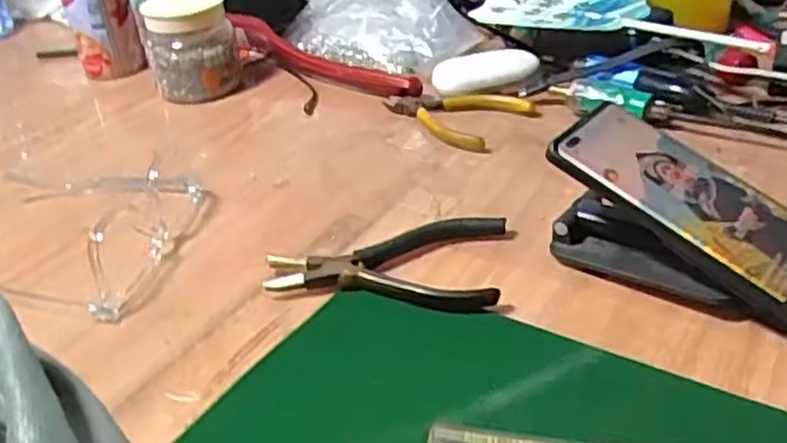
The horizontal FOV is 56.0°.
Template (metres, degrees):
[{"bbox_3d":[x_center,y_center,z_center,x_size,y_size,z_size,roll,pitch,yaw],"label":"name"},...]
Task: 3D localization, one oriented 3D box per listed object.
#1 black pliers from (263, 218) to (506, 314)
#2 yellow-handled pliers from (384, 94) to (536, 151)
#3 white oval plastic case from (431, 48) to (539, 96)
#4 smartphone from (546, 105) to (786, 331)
[{"bbox_3d":[-0.005,0.026,0.453,0.141,0.015,0.080,-1,34,7],"label":"black pliers"},{"bbox_3d":[0.053,-0.093,0.612,0.082,0.013,0.110,-32,41,-34],"label":"yellow-handled pliers"},{"bbox_3d":[0.080,-0.127,0.643,0.088,0.028,0.041,-10,34,-6],"label":"white oval plastic case"},{"bbox_3d":[0.167,-0.003,0.399,0.165,0.019,0.072,41,52,21],"label":"smartphone"}]

